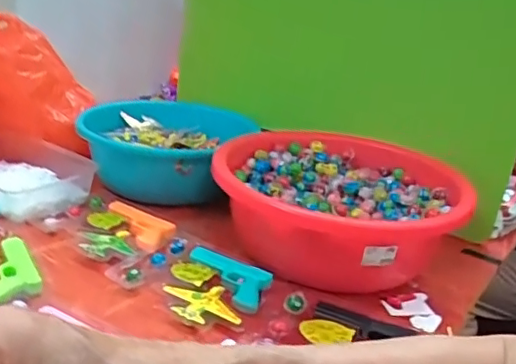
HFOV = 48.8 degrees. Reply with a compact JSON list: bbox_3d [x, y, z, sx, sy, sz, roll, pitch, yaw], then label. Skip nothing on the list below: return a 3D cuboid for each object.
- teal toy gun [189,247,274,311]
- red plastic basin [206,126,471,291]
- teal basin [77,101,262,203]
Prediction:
[{"bbox_3d":[-0.036,0.102,0.649,0.112,0.015,0.054,20,27,30],"label":"teal toy gun"},{"bbox_3d":[0.101,0.028,0.730,0.296,0.110,0.322,9,23,7],"label":"red plastic basin"},{"bbox_3d":[-0.142,-0.060,0.907,0.247,0.085,0.279,12,24,16],"label":"teal basin"}]

